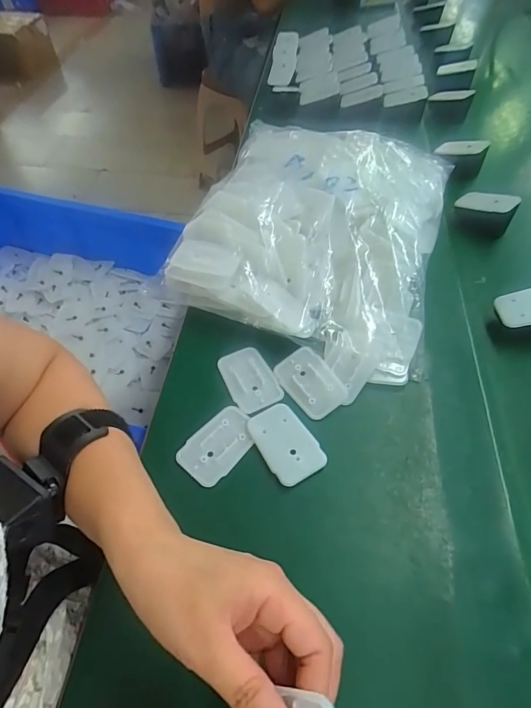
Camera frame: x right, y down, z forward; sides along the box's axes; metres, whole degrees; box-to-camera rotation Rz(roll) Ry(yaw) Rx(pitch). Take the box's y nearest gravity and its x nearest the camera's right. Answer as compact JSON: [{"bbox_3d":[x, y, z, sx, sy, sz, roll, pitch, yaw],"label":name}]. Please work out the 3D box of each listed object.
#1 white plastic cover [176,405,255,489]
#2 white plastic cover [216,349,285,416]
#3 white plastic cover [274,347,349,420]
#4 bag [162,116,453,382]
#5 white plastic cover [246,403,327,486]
[{"bbox_3d":[-0.040,0.076,0.357,0.045,0.004,0.068,36,63,23],"label":"white plastic cover"},{"bbox_3d":[-0.015,0.023,0.395,0.043,0.005,0.067,-24,58,-14],"label":"white plastic cover"},{"bbox_3d":[0.041,0.024,0.384,0.044,0.007,0.068,-29,60,-18],"label":"white plastic cover"},{"bbox_3d":[0.060,-0.146,0.474,0.265,0.085,0.313,16,57,12],"label":"bag"},{"bbox_3d":[0.016,0.073,0.351,0.042,0.004,0.068,-29,60,-17],"label":"white plastic cover"}]

